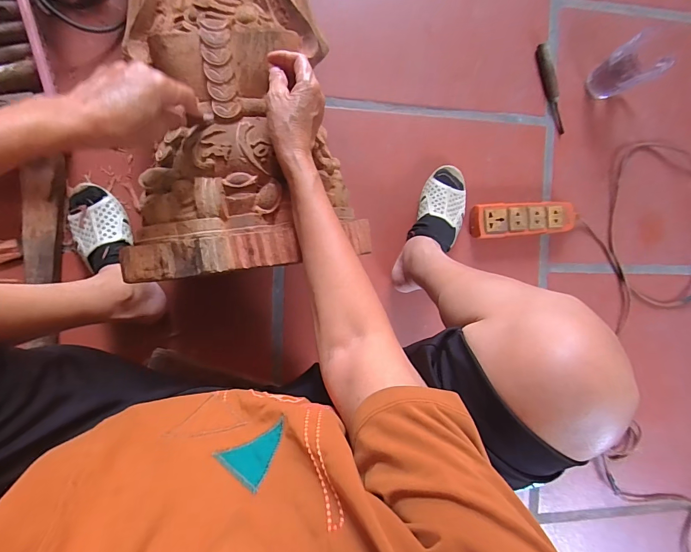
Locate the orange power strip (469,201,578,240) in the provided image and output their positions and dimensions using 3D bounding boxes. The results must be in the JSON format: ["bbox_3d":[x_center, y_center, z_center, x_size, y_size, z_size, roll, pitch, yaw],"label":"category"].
[{"bbox_3d":[0.333,-0.108,0.690,0.201,0.047,0.062,-5,94,-9],"label":"orange power strip"}]

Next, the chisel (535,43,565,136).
[{"bbox_3d":[0.401,-0.362,0.708,0.025,0.020,0.168,-22,97,-7],"label":"chisel"}]

